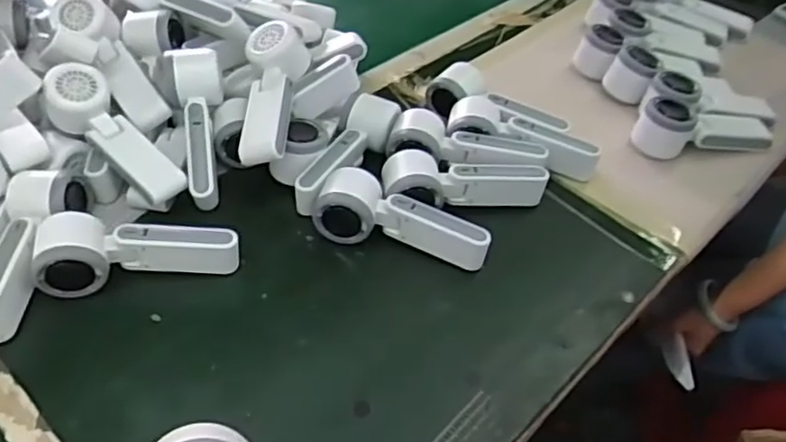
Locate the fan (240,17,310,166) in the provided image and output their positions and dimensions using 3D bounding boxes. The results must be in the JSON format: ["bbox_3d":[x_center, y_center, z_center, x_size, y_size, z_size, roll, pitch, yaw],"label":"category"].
[{"bbox_3d":[-0.124,-0.132,0.661,0.057,0.046,0.169,4,62,0],"label":"fan"}]

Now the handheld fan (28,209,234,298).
[{"bbox_3d":[-0.221,0.026,0.576,0.163,0.050,0.057,-6,46,-10],"label":"handheld fan"}]

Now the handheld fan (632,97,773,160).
[{"bbox_3d":[0.359,-0.108,0.747,0.149,0.059,0.054,-1,45,-5],"label":"handheld fan"}]

